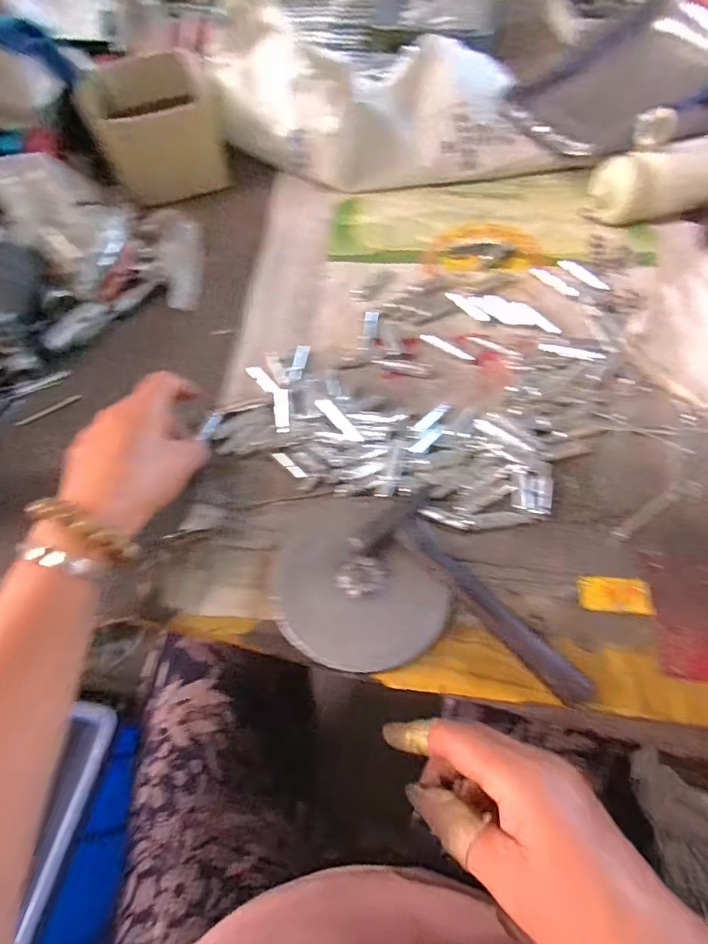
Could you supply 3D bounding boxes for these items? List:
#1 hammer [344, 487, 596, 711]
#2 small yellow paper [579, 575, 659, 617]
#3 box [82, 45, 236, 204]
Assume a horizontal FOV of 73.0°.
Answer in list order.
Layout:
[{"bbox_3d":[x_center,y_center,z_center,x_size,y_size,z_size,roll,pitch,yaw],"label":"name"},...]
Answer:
[{"bbox_3d":[0.088,0.086,0.333,0.070,0.023,0.176,-41,67,-18],"label":"hammer"},{"bbox_3d":[0.187,0.088,0.342,0.048,0.005,0.025,5,62,6],"label":"small yellow paper"},{"bbox_3d":[-0.254,-0.448,0.623,0.152,0.085,0.174,-29,64,-13],"label":"box"}]

